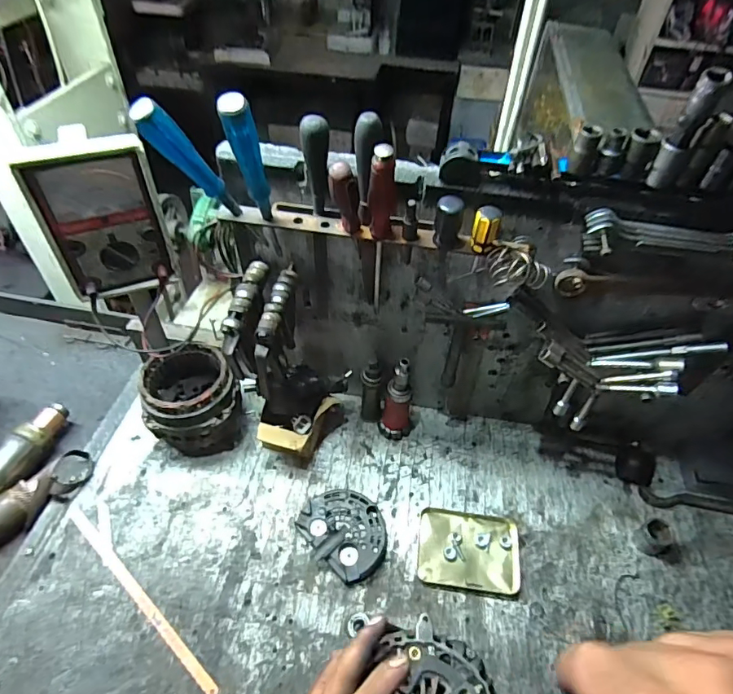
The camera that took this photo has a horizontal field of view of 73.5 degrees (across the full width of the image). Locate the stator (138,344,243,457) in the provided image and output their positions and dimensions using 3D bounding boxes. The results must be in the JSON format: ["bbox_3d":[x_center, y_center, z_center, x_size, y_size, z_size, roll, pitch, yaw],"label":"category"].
[{"bbox_3d":[-0.250,0.083,0.711,0.121,0.123,0.127,2,48,-2],"label":"stator"}]

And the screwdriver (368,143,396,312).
[{"bbox_3d":[0.015,-0.112,0.526,0.024,0.224,0.024,3,57,2],"label":"screwdriver"}]

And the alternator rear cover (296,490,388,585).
[{"bbox_3d":[-0.027,0.239,0.643,0.121,0.022,0.099,30,53,22],"label":"alternator rear cover"}]

